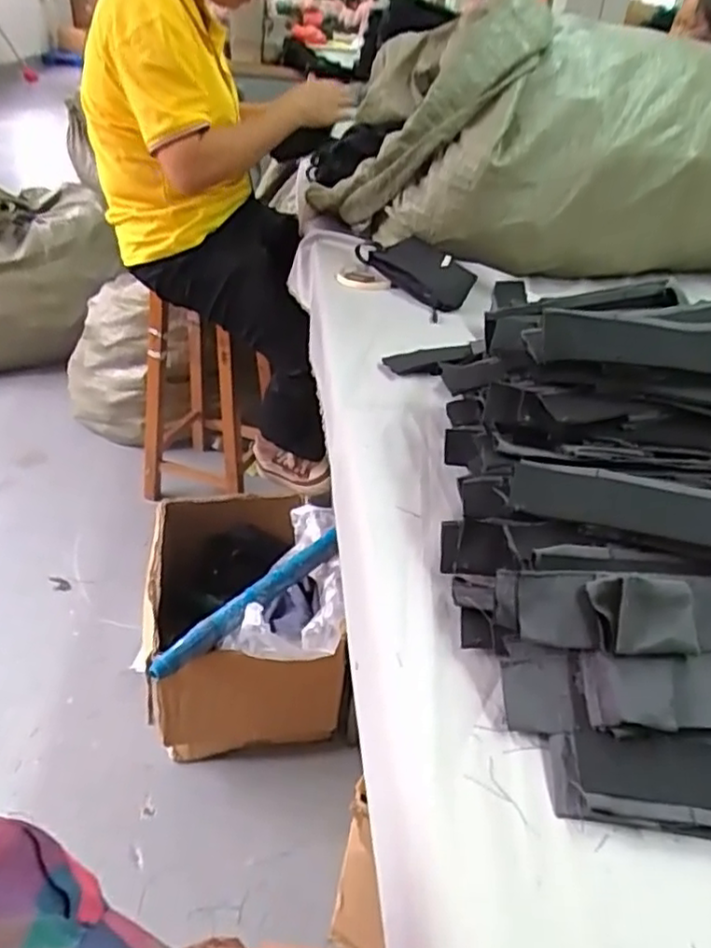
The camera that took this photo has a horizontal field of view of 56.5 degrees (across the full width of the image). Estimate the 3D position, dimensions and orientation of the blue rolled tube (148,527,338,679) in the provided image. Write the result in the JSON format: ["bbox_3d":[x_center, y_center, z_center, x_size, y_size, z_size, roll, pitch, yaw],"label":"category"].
[{"bbox_3d":[-0.162,0.202,1.087,0.048,0.039,0.404,27,41,28],"label":"blue rolled tube"}]

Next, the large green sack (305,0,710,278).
[{"bbox_3d":[0.374,-0.540,1.121,0.837,0.332,0.389,-1,36,-8],"label":"large green sack"}]

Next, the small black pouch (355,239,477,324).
[{"bbox_3d":[0.098,-0.314,1.019,0.099,0.043,0.240,-14,39,-24],"label":"small black pouch"}]

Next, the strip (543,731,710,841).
[{"bbox_3d":[0.208,0.179,0.366,0.194,0.020,0.047,7,35,3],"label":"strip"}]

